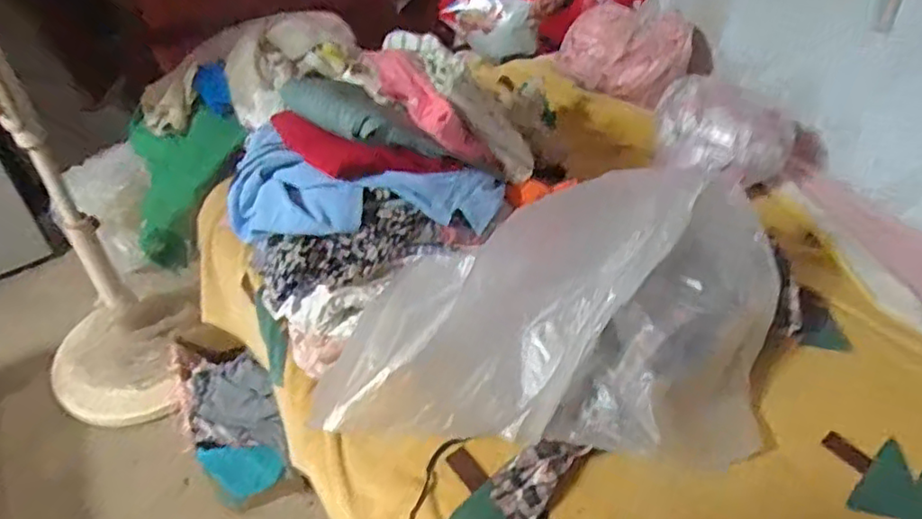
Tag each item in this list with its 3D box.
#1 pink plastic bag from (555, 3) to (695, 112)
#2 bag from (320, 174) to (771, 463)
[{"bbox_3d":[0.341,-0.430,1.326,0.274,0.173,0.144,14,45,13],"label":"pink plastic bag"},{"bbox_3d":[0.116,0.072,0.757,0.569,0.226,0.264,-1,44,-2],"label":"bag"}]

